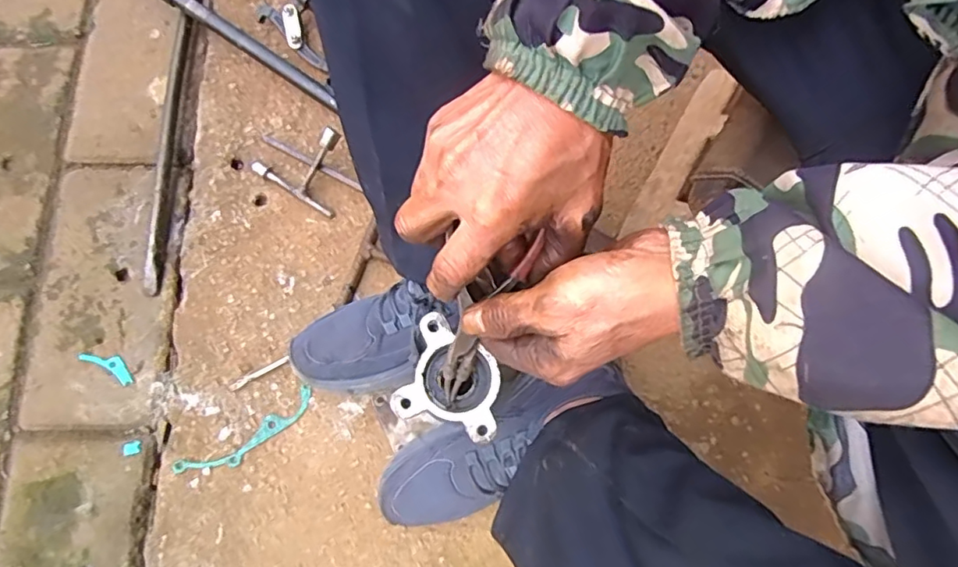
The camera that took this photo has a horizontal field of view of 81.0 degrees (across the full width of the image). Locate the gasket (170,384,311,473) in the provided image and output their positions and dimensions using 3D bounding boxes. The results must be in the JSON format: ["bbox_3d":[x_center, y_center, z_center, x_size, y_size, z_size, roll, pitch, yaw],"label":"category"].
[{"bbox_3d":[-0.234,0.155,0.568,0.147,0.005,0.033,-32,80,-10],"label":"gasket"}]

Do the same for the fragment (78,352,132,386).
[{"bbox_3d":[-0.383,0.083,0.579,0.060,0.005,0.019,30,78,7],"label":"fragment"}]

